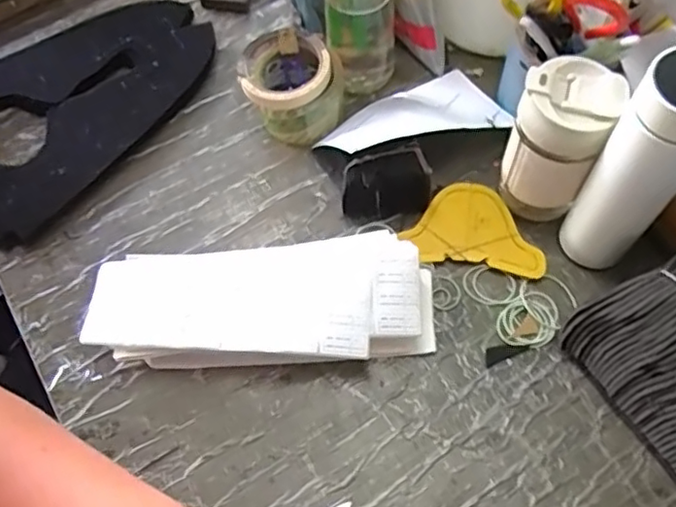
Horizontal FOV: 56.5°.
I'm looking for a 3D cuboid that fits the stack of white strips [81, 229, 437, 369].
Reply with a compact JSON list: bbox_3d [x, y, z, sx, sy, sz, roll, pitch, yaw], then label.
[{"bbox_3d":[-0.070,0.046,0.579,0.305,0.044,0.112,-5,64,1],"label":"stack of white strips"}]

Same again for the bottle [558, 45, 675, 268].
[{"bbox_3d":[0.241,-0.062,0.509,0.063,0.227,0.060,37,72,19],"label":"bottle"}]

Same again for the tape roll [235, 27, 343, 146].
[{"bbox_3d":[-0.047,-0.176,0.668,0.103,0.075,0.091,-11,64,-2],"label":"tape roll"}]

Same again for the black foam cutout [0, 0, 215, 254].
[{"bbox_3d":[-0.287,-0.175,0.714,0.318,0.026,0.237,-36,67,-13],"label":"black foam cutout"}]

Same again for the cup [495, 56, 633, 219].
[{"bbox_3d":[0.197,-0.101,0.572,0.075,0.147,0.069,-1,64,3],"label":"cup"}]

